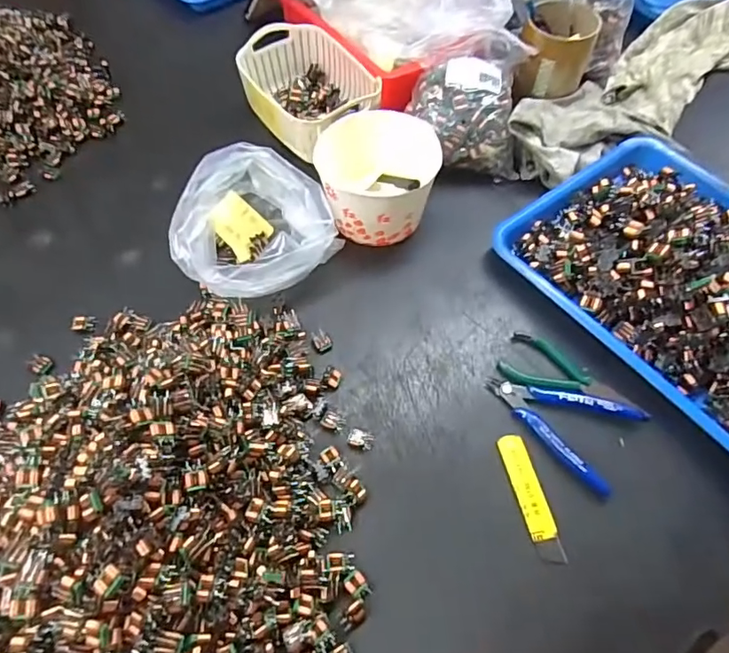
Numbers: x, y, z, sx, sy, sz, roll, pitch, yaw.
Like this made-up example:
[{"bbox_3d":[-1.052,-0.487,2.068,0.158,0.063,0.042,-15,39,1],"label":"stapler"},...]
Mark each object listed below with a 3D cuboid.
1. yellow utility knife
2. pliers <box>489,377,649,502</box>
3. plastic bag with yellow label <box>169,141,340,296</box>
[{"bbox_3d":[0.131,0.133,0.399,0.022,0.008,0.097,-11,60,-8],"label":"yellow utility knife"},{"bbox_3d":[0.162,0.072,0.424,0.120,0.010,0.078,32,64,17],"label":"pliers"},{"bbox_3d":[-0.104,-0.100,0.469,0.144,0.094,0.116,-20,62,-10],"label":"plastic bag with yellow label"}]

